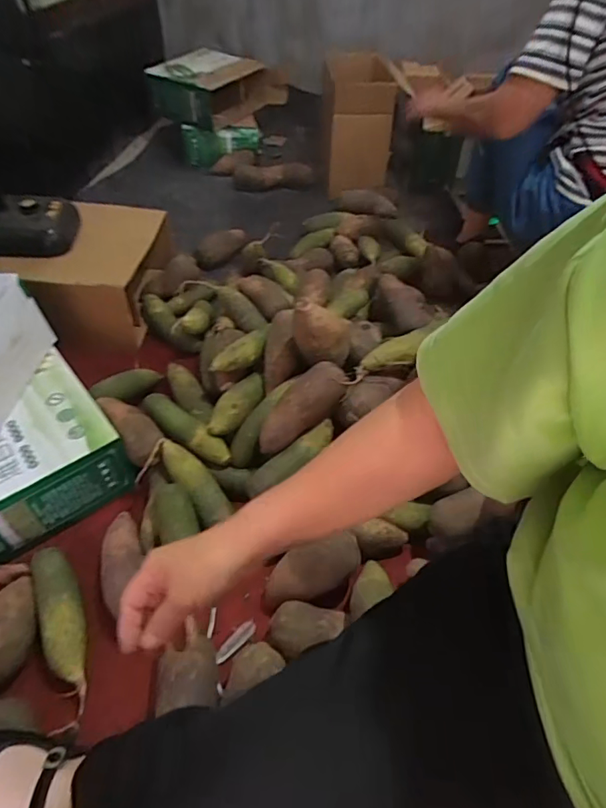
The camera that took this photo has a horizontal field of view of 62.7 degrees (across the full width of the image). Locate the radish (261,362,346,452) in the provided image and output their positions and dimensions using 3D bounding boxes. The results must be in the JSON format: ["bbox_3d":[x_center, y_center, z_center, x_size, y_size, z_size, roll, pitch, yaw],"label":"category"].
[{"bbox_3d":[-0.004,0.003,0.806,0.186,0.059,0.064,-44,59,-8],"label":"radish"}]

